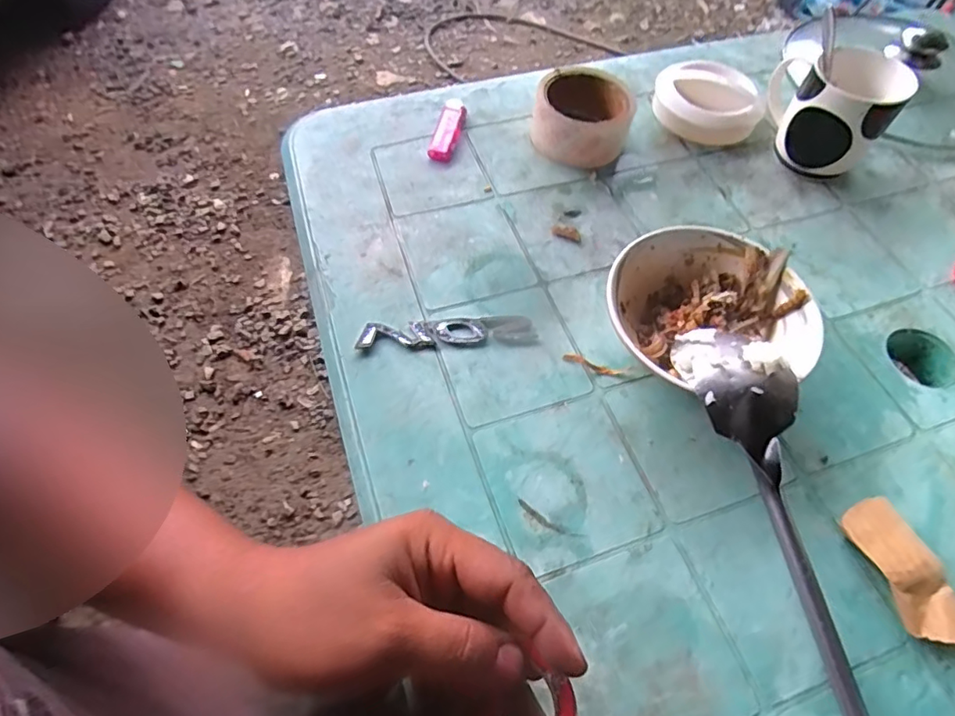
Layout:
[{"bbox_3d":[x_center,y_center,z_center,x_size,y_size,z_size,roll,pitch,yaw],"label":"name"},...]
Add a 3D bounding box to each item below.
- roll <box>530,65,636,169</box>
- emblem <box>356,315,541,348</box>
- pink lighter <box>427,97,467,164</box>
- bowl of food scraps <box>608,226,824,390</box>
[{"bbox_3d":[0.103,-0.240,0.546,0.093,0.047,0.094,2,58,-3],"label":"roll"},{"bbox_3d":[-0.022,-0.021,0.430,0.136,0.004,0.026,-1,59,-4],"label":"emblem"},{"bbox_3d":[-0.028,-0.229,0.549,0.025,0.011,0.087,13,59,4],"label":"pink lighter"},{"bbox_3d":[0.169,-0.029,0.416,0.145,0.054,0.135,2,58,-3],"label":"bowl of food scraps"}]

